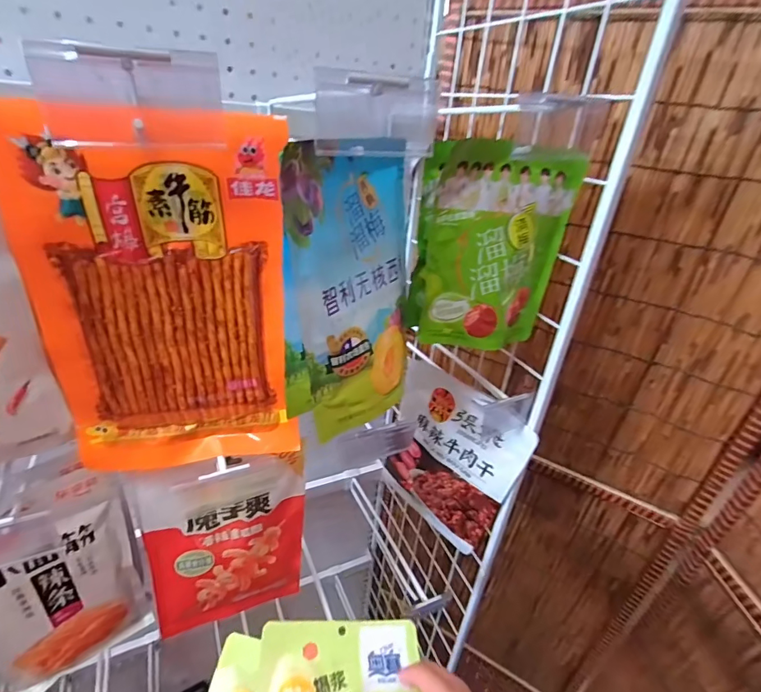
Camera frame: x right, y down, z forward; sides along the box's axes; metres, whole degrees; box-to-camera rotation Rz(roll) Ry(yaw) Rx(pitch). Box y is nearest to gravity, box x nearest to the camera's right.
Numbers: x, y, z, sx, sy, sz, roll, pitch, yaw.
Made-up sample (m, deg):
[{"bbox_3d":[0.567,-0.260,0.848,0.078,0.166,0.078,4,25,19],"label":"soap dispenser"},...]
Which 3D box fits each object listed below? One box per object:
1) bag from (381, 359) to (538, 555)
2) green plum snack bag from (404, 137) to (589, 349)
[{"bbox_3d":[0.094,0.147,0.563,0.181,0.229,0.037,25,35,30],"label":"bag"},{"bbox_3d":[0.102,-0.087,0.383,0.141,0.174,0.040,2,30,-5],"label":"green plum snack bag"}]

